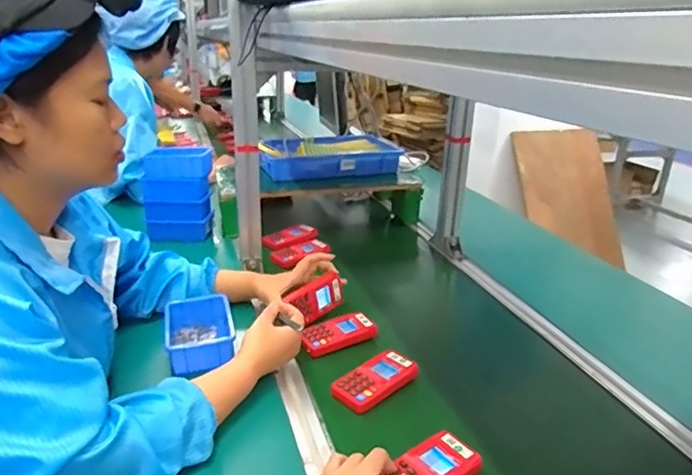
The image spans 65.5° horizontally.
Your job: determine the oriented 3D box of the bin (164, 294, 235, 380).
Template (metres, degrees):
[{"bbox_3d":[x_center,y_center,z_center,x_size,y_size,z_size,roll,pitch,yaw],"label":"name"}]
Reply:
[{"bbox_3d":[-0.226,0.152,0.834,0.094,0.048,0.153,0,25,-17],"label":"bin"}]

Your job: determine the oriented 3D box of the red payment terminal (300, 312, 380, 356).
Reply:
[{"bbox_3d":[-0.014,0.156,0.879,0.128,0.025,0.060,-8,29,-32],"label":"red payment terminal"}]

